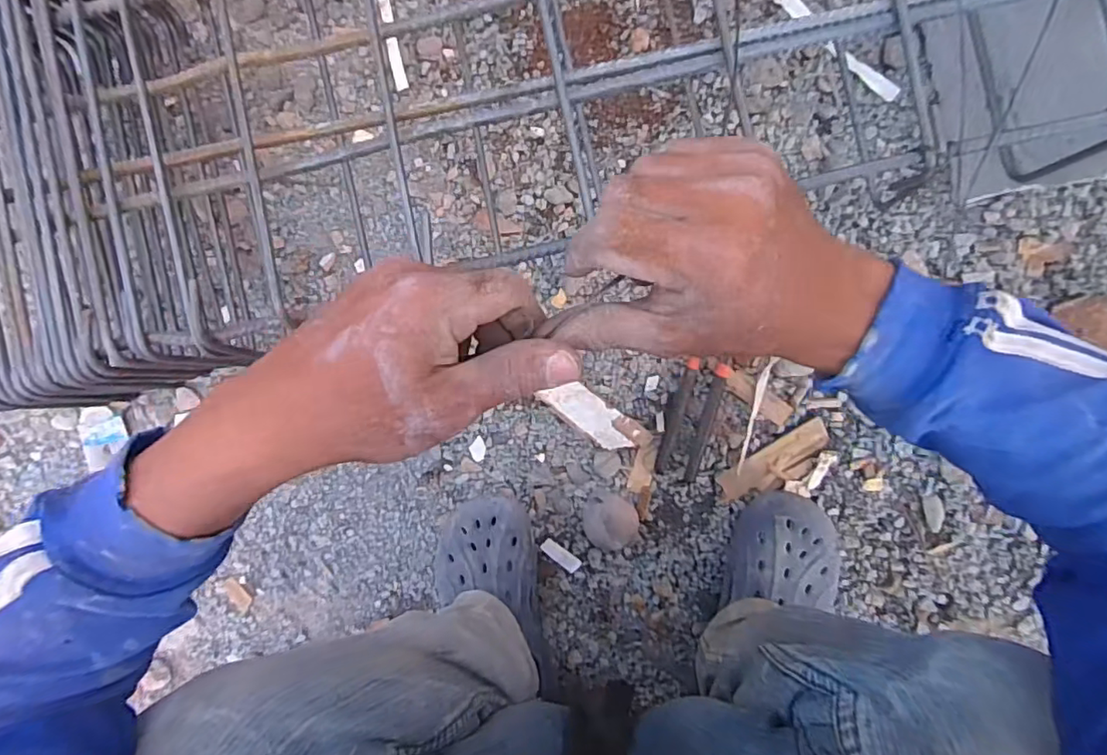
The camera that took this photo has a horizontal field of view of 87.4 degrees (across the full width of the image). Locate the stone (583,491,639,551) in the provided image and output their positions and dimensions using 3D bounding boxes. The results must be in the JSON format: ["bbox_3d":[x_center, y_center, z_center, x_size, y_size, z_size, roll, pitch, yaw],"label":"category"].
[{"bbox_3d":[0.061,0.153,0.618,0.058,0.024,0.059,0,94,5],"label":"stone"}]

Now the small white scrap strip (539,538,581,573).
[{"bbox_3d":[0.008,0.200,0.648,0.047,0.007,0.018,32,96,3],"label":"small white scrap strip"}]

